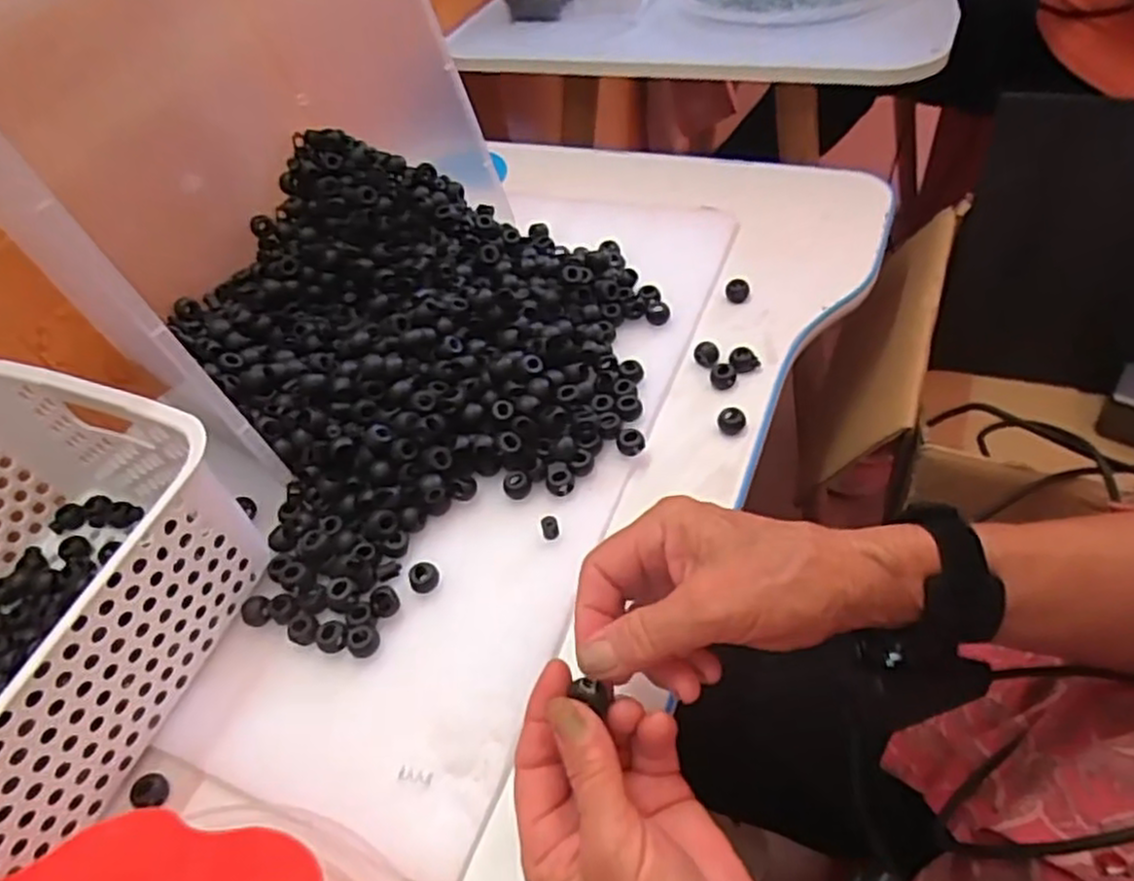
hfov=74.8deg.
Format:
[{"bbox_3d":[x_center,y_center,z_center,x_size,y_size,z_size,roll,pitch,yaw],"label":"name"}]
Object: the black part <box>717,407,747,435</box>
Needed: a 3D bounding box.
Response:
[{"bbox_3d":[0.106,-0.012,0.479,0.018,0.014,0.016,13,54,13],"label":"black part"}]

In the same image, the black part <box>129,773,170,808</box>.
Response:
[{"bbox_3d":[-0.216,0.181,0.383,0.019,0.012,0.017,13,54,13],"label":"black part"}]

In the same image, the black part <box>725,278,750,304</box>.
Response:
[{"bbox_3d":[0.128,-0.113,0.557,0.017,0.012,0.018,13,54,13],"label":"black part"}]

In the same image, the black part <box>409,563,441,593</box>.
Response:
[{"bbox_3d":[-0.083,0.079,0.428,0.017,0.007,0.017,-2,52,2],"label":"black part"}]

